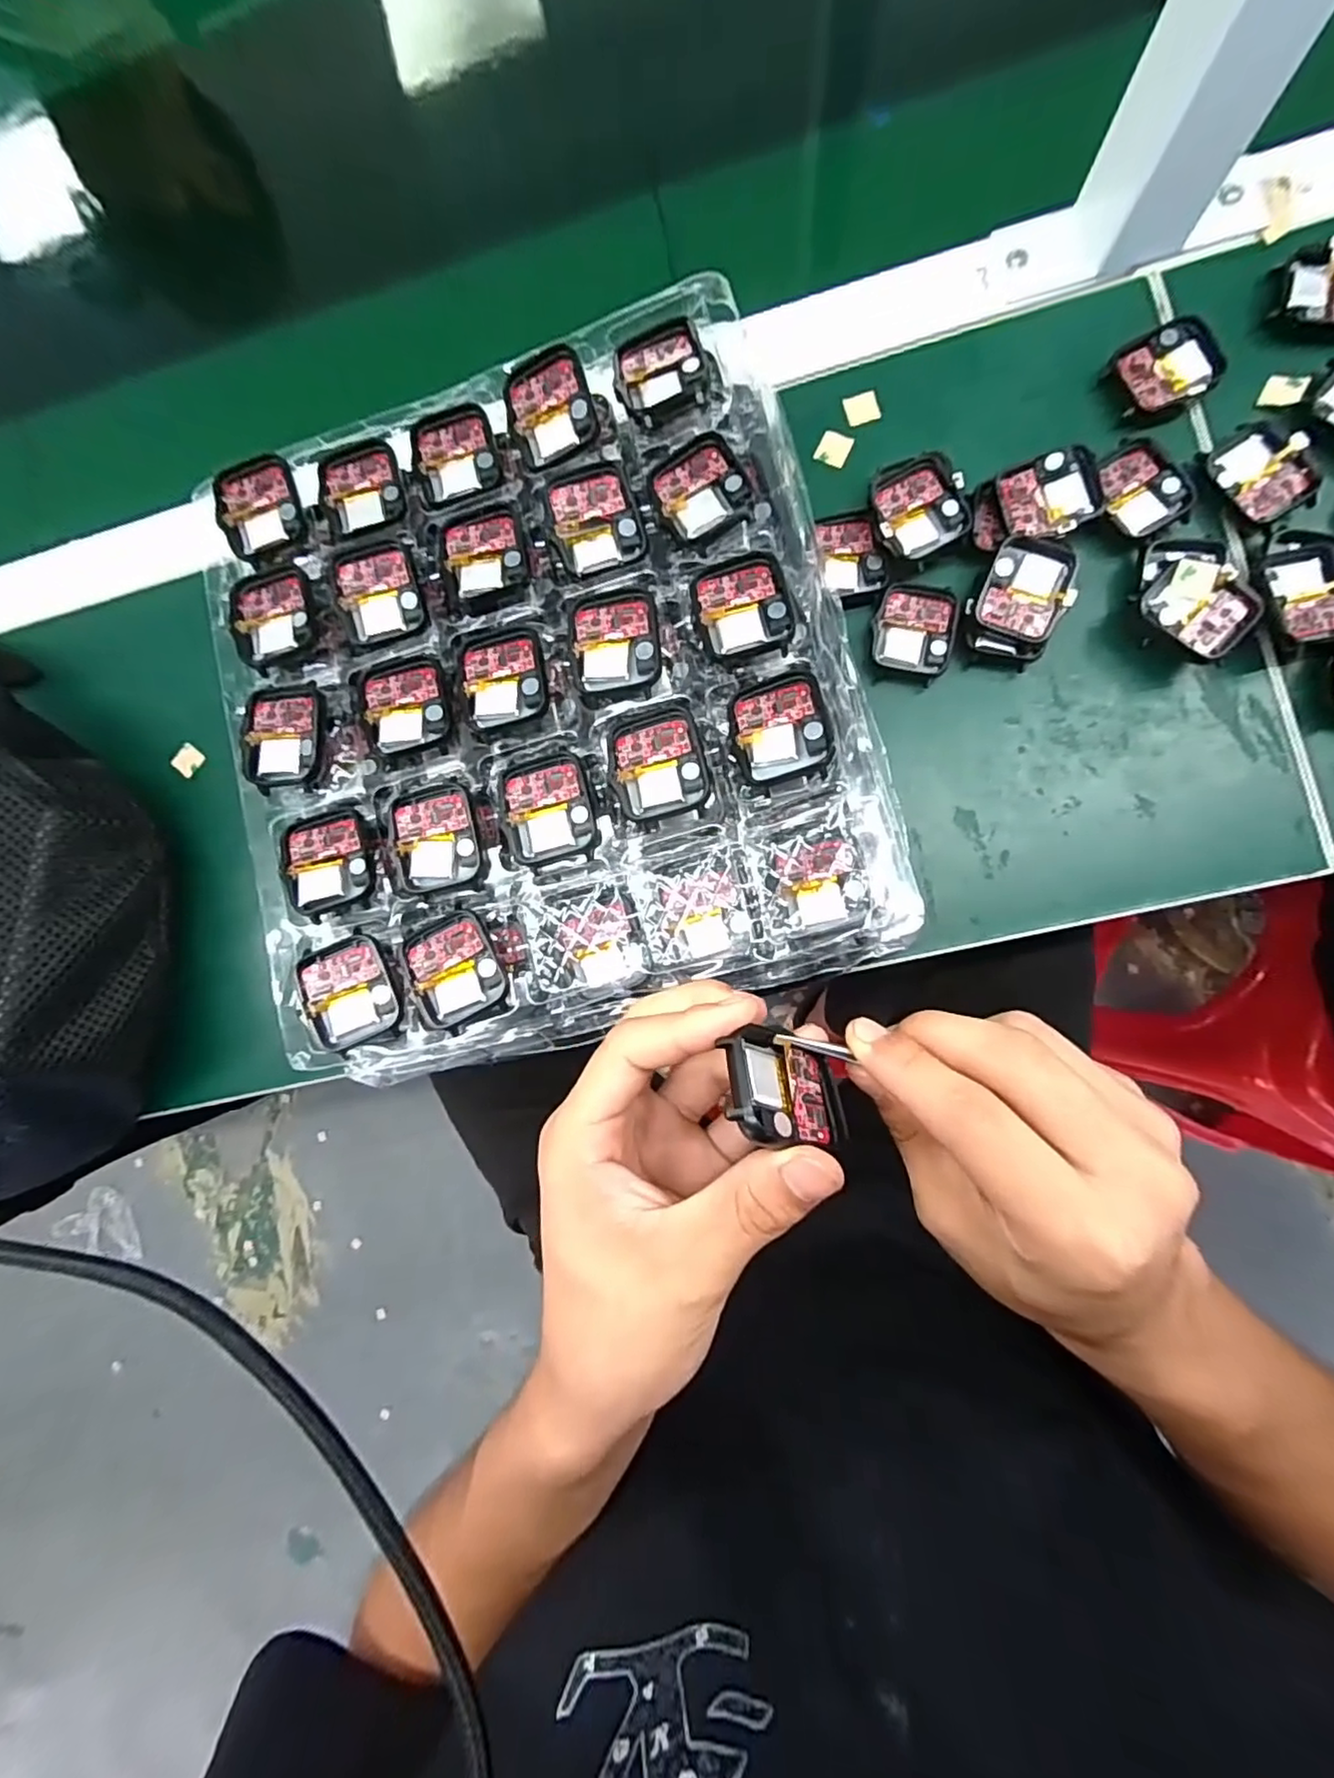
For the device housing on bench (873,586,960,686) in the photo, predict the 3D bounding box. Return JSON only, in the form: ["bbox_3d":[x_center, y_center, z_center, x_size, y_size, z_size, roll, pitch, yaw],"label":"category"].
[{"bbox_3d":[0.119,-0.124,0.301,0.036,0.008,0.041,9,88,8],"label":"device housing on bench"}]

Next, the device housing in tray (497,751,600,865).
[{"bbox_3d":[-0.049,-0.035,0.259,0.038,0.009,0.047,-14,85,6],"label":"device housing in tray"}]

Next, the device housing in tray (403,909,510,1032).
[{"bbox_3d":[-0.088,0.032,0.259,0.037,0.010,0.044,-30,84,4],"label":"device housing in tray"}]

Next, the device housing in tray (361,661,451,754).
[{"bbox_3d":[-0.112,-0.080,0.269,0.035,0.008,0.040,-14,85,6],"label":"device housing in tray"}]

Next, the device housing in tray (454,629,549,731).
[{"bbox_3d":[-0.070,-0.091,0.265,0.037,0.009,0.042,-15,85,6],"label":"device housing in tray"}]

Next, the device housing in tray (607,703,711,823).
[{"bbox_3d":[-0.004,-0.052,0.251,0.038,0.006,0.044,-13,85,6],"label":"device housing in tray"}]

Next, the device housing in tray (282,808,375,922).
[{"bbox_3d":[-0.148,-0.013,0.271,0.037,0.012,0.044,-20,84,5],"label":"device housing in tray"}]

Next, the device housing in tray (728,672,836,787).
[{"bbox_3d":[0.044,-0.064,0.246,0.037,0.013,0.042,-9,86,6],"label":"device housing in tray"}]

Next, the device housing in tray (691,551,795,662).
[{"bbox_3d":[0.031,-0.115,0.252,0.036,0.009,0.042,-12,85,6],"label":"device housing in tray"}]

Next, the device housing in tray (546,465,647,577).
[{"bbox_3d":[-0.030,-0.156,0.263,0.036,0.009,0.044,-15,85,6],"label":"device housing in tray"}]

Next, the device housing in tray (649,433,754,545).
[{"bbox_3d":[0.013,-0.167,0.259,0.034,0.009,0.042,-23,84,5],"label":"device housing in tray"}]

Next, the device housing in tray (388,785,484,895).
[{"bbox_3d":[-0.097,-0.021,0.263,0.037,0.005,0.043,-10,85,6],"label":"device housing in tray"}]

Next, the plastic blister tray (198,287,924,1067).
[{"bbox_3d":[-0.060,-0.084,0.266,0.263,0.028,0.289,-14,88,6],"label":"plastic blister tray"}]

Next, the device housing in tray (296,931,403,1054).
[{"bbox_3d":[-0.132,0.043,0.262,0.039,0.011,0.044,-24,84,5],"label":"device housing in tray"}]

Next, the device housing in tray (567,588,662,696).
[{"bbox_3d":[-0.022,-0.103,0.257,0.037,0.007,0.042,-7,86,7],"label":"device housing in tray"}]

